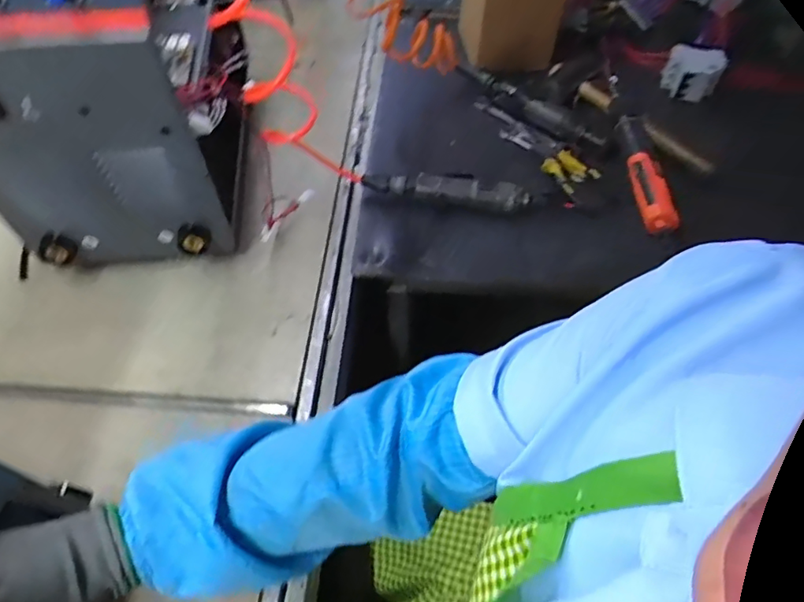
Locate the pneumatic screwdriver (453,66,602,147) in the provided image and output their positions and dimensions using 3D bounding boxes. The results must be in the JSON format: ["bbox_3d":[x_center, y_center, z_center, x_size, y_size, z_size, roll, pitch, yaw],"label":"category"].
[{"bbox_3d":[0.190,-0.298,0.820,0.253,0.037,0.030,32,62,19],"label":"pneumatic screwdriver"}]

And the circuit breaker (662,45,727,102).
[{"bbox_3d":[0.439,-0.343,0.825,0.080,0.070,0.052,27,60,17],"label":"circuit breaker"}]

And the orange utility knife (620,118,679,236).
[{"bbox_3d":[0.320,-0.172,0.716,0.030,0.031,0.180,-9,72,-6],"label":"orange utility knife"}]

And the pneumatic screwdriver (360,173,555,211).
[{"bbox_3d":[0.072,-0.152,0.740,0.254,0.040,0.049,12,57,8],"label":"pneumatic screwdriver"}]

